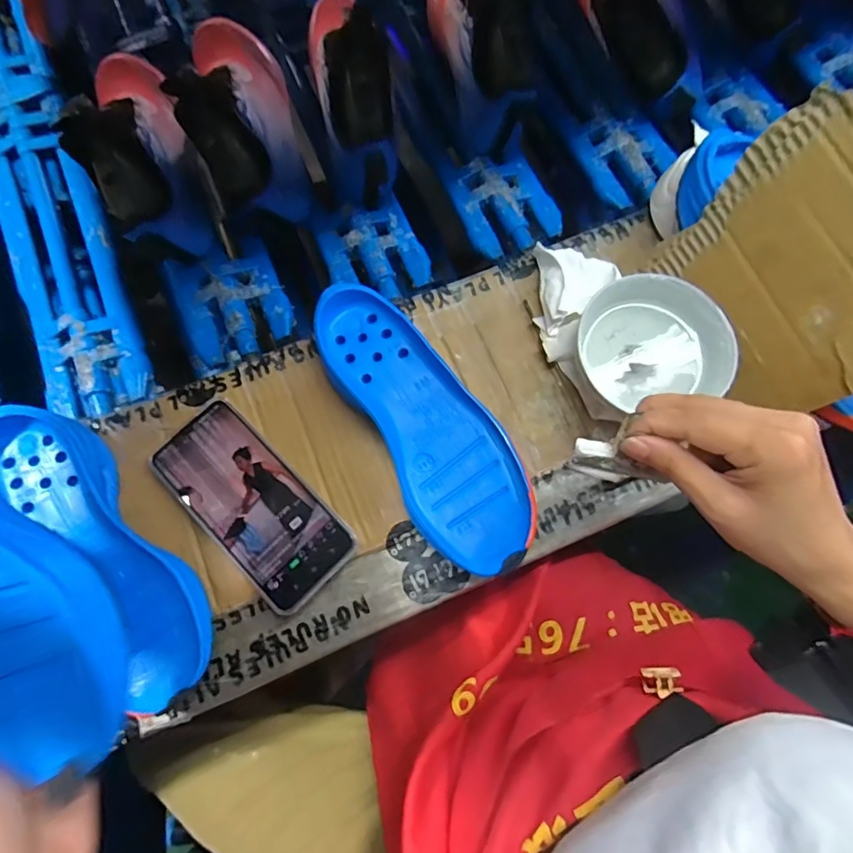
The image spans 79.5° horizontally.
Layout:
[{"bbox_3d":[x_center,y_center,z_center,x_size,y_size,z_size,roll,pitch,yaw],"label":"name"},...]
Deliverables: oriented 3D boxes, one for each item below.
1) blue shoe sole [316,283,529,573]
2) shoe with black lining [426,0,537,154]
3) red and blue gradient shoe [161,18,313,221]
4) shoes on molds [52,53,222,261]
[{"bbox_3d":[0.000,-0.004,0.395,0.090,0.038,0.241,-31,79,-7],"label":"blue shoe sole"},{"bbox_3d":[0.050,-0.389,0.503,0.076,0.096,0.221,-8,77,-2],"label":"shoe with black lining"},{"bbox_3d":[-0.176,-0.300,0.482,0.094,0.096,0.224,-14,77,-3],"label":"red and blue gradient shoe"},{"bbox_3d":[-0.263,-0.258,0.471,0.087,0.110,0.220,-28,79,-6],"label":"shoes on molds"}]

